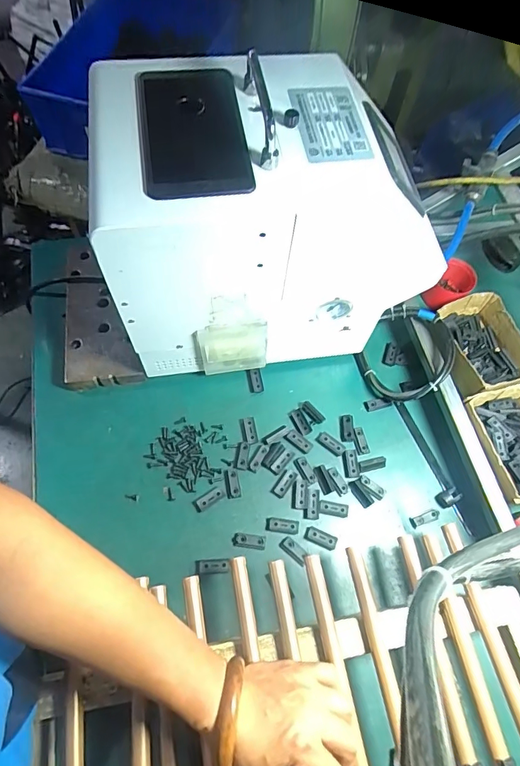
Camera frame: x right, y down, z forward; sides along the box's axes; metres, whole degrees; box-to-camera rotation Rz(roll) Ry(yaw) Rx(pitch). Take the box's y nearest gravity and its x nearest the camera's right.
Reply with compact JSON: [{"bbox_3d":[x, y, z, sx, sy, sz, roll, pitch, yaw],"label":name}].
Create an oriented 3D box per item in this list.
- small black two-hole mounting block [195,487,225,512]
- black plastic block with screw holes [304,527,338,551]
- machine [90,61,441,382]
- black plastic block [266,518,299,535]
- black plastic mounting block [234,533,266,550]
[{"bbox_3d":[-0.060,0.140,0.525,0.035,0.005,0.015,-29,70,-15],"label":"small black two-hole mounting block"},{"bbox_3d":[0.072,0.183,0.514,0.037,0.004,0.017,22,66,7],"label":"black plastic block with screw holes"},{"bbox_3d":[-0.003,-0.184,0.525,0.346,0.298,0.246,-9,66,-7],"label":"machine"},{"bbox_3d":[0.027,0.169,0.514,0.038,0.004,0.016,8,65,1],"label":"black plastic block"},{"bbox_3d":[-0.012,0.184,0.506,0.037,0.004,0.016,8,65,1],"label":"black plastic mounting block"}]

